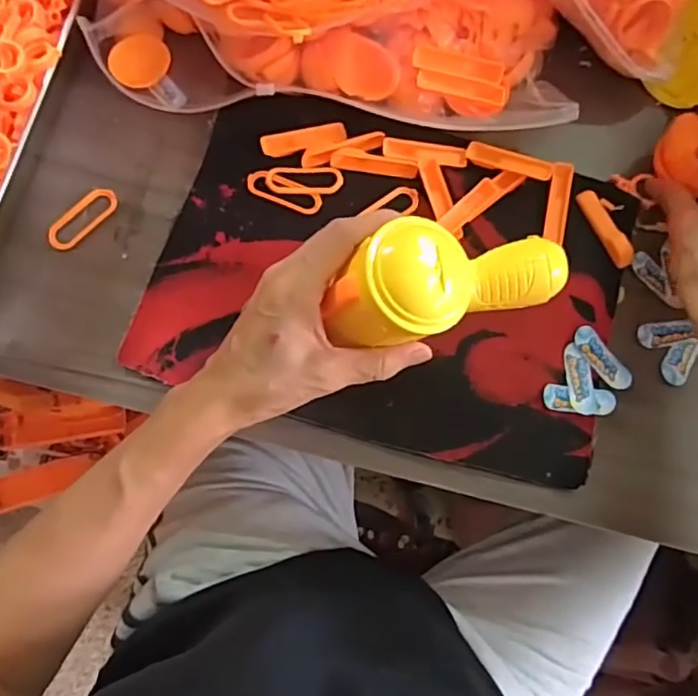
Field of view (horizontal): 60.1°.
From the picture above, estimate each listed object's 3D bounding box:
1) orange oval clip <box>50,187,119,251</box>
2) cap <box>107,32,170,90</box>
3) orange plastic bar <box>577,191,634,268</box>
[{"bbox_3d":[-0.188,-0.091,0.425,0.055,0.004,0.021,-44,85,-9],"label":"orange oval clip"},{"bbox_3d":[-0.152,-0.209,0.439,0.042,0.004,0.034,-39,114,-6],"label":"cap"},{"bbox_3d":[0.190,-0.089,0.445,0.015,0.008,0.063,-28,83,-7],"label":"orange plastic bar"}]

